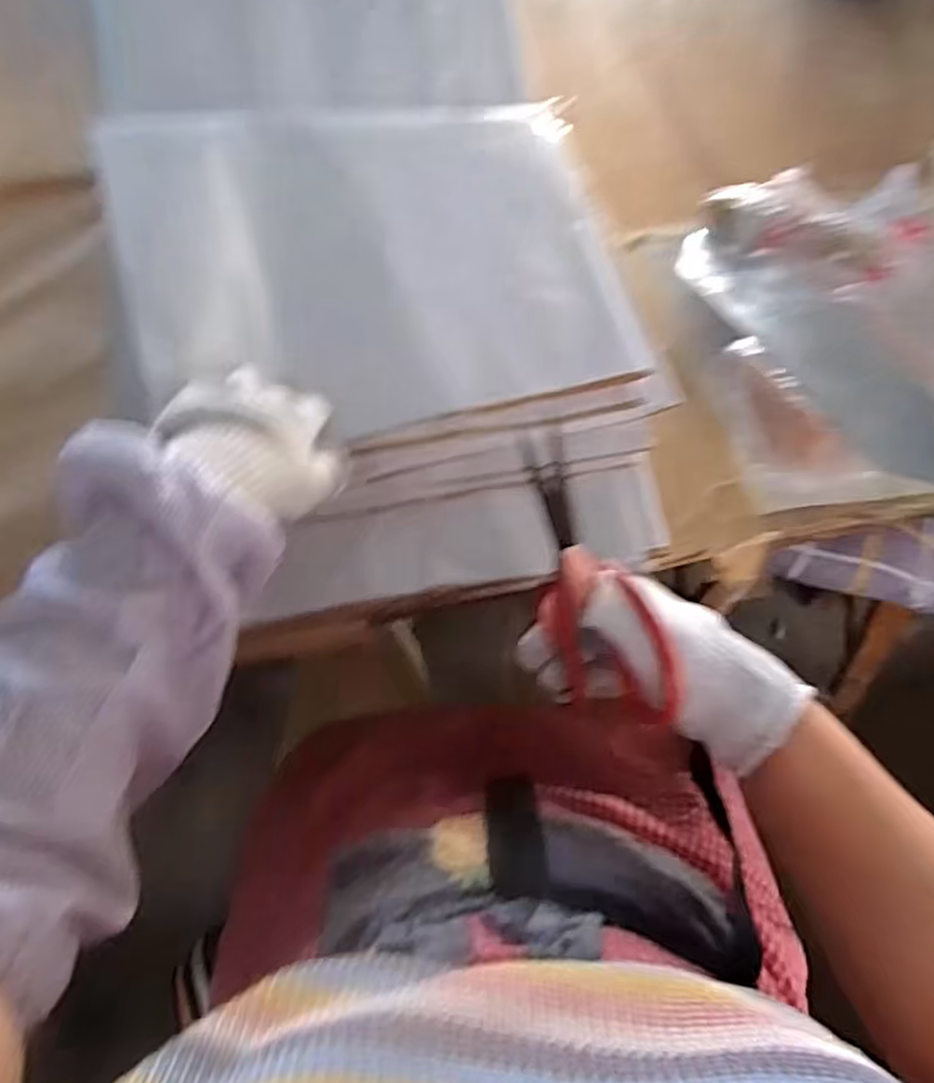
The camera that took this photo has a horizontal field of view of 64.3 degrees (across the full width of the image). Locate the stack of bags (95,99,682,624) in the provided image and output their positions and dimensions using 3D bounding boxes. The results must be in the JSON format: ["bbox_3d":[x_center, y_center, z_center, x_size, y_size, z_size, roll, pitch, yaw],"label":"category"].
[{"bbox_3d":[-0.046,-0.164,0.544,0.361,0.057,0.388,-14,80,-13],"label":"stack of bags"}]

